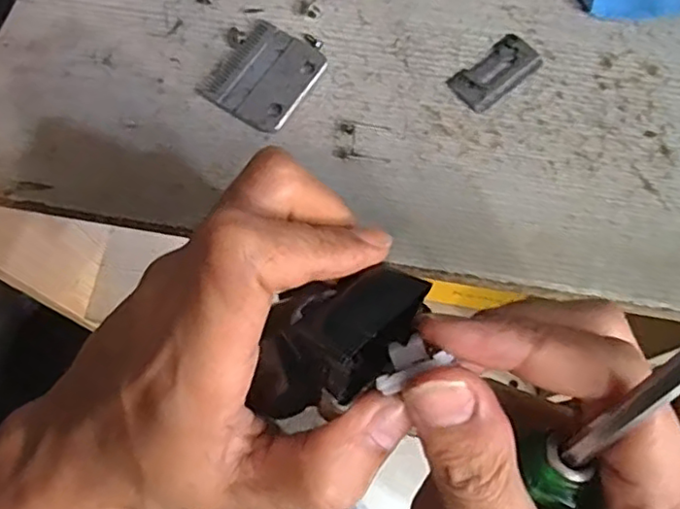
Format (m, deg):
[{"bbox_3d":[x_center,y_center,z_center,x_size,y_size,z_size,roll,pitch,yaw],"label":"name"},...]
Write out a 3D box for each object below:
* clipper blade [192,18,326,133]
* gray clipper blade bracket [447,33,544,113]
[{"bbox_3d":[-0.033,-0.079,0.287,0.042,0.004,0.046,33,74,11],"label":"clipper blade"},{"bbox_3d":[0.069,-0.081,0.286,0.041,0.004,0.021,-37,74,-12],"label":"gray clipper blade bracket"}]

